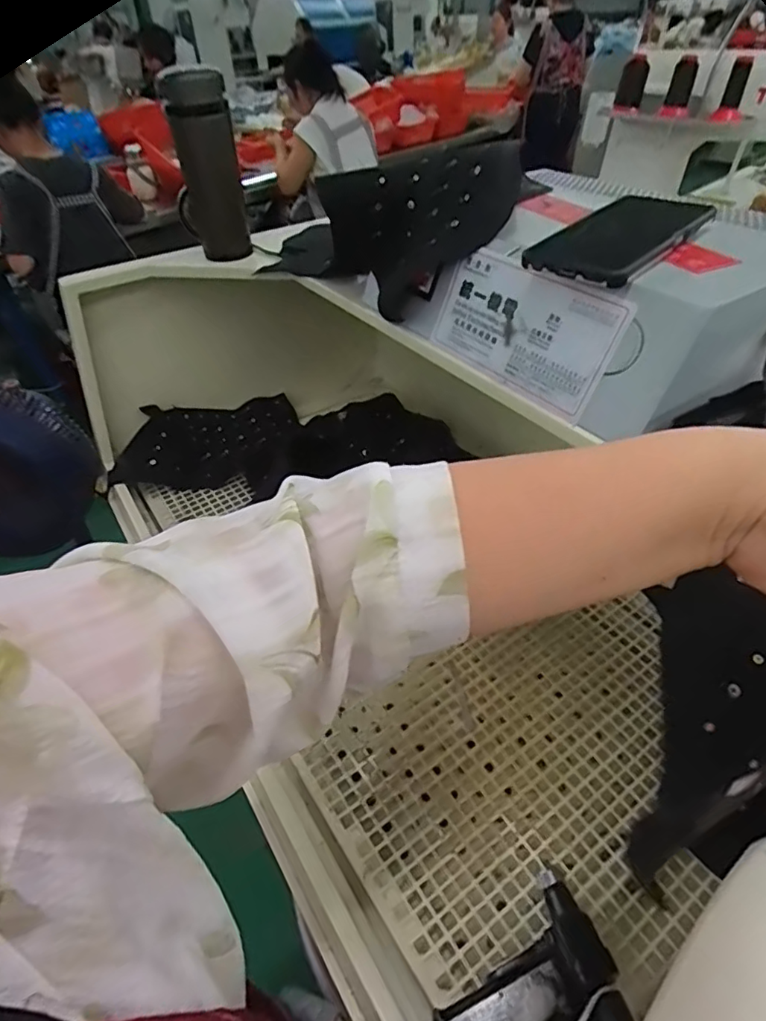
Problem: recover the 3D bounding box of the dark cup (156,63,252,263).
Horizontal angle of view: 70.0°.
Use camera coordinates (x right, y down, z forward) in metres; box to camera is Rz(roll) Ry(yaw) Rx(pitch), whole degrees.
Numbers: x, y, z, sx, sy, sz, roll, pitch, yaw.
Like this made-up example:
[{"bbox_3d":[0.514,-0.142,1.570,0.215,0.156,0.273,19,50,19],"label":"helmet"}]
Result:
[{"bbox_3d":[-0.217,-0.418,0.678,0.081,0.196,0.085,-12,44,-9],"label":"dark cup"}]

